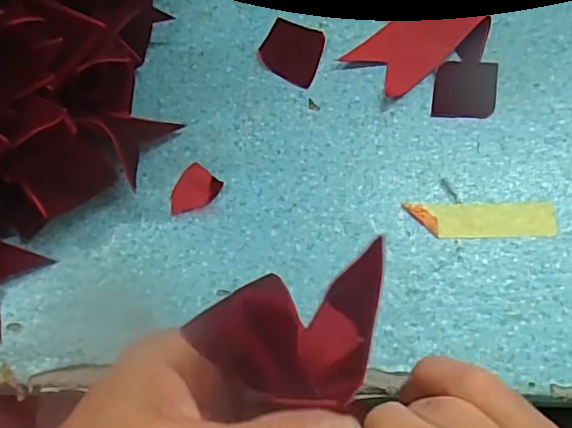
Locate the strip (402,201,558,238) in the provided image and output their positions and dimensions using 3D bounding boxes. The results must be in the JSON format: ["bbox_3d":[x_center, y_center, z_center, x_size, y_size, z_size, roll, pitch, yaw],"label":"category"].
[{"bbox_3d":[0.097,0.002,0.279,0.071,0.004,0.018,-1,70,2],"label":"strip"}]

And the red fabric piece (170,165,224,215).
[{"bbox_3d":[-0.048,-0.011,0.289,0.021,0.004,0.027,39,76,14],"label":"red fabric piece"}]

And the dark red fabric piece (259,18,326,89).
[{"bbox_3d":[0.004,-0.091,0.316,0.034,0.004,0.034,23,73,10],"label":"dark red fabric piece"}]

